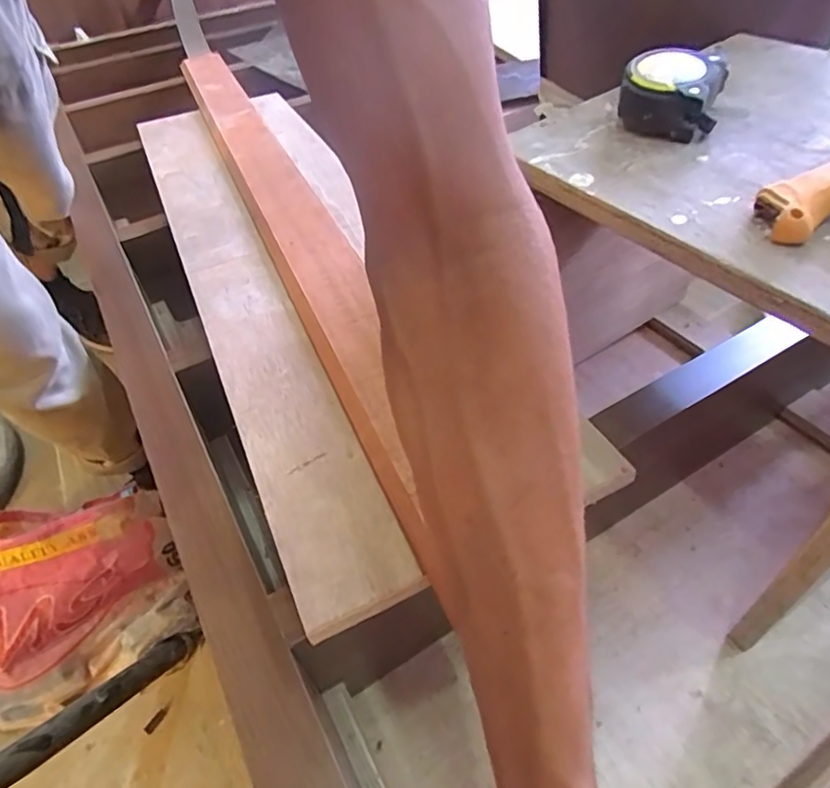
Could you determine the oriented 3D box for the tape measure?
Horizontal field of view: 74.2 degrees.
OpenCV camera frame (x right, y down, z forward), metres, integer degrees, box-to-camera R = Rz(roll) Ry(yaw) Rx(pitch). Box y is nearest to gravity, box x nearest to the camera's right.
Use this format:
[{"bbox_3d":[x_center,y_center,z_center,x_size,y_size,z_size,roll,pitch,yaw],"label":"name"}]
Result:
[{"bbox_3d":[0.185,-0.218,0.400,0.068,0.044,0.067,13,48,19],"label":"tape measure"}]

